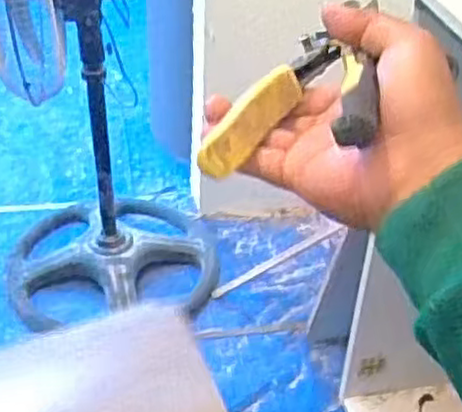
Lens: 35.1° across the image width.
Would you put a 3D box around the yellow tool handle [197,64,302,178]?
[{"bbox_3d":[0.012,-0.047,0.404,0.018,0.022,0.102,19,42,20],"label":"yellow tool handle"}]

